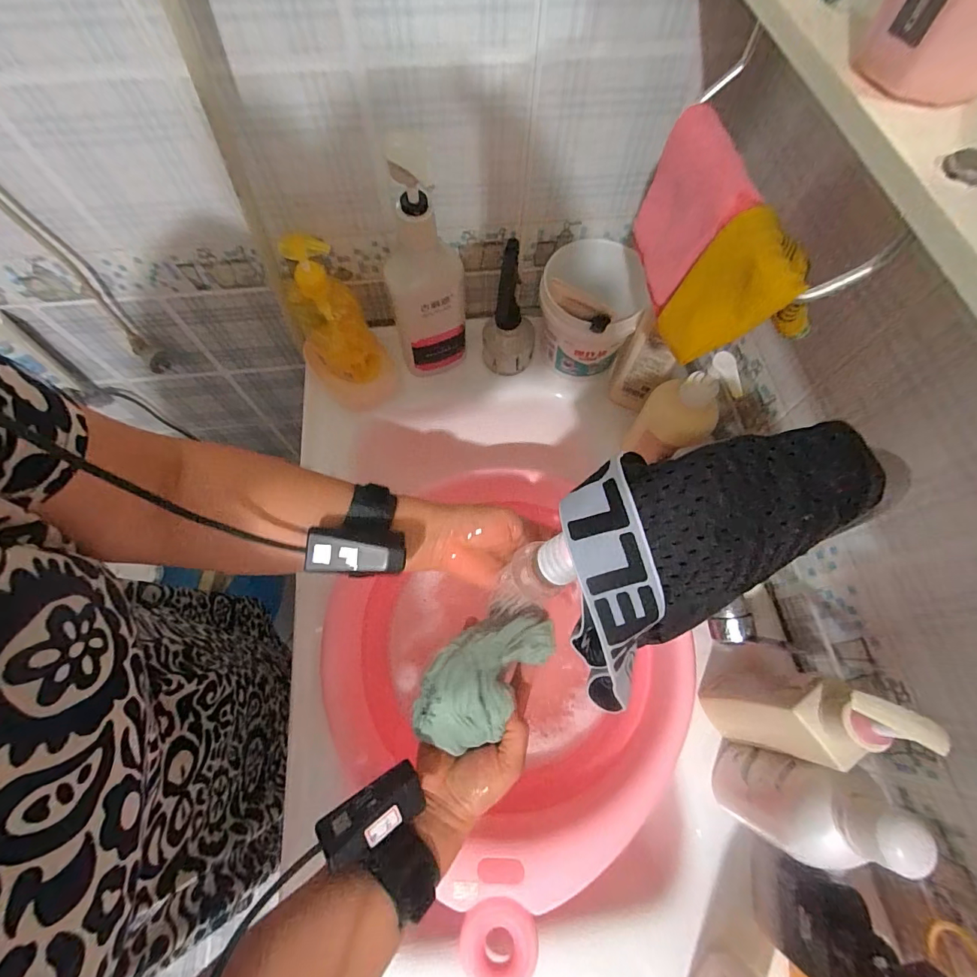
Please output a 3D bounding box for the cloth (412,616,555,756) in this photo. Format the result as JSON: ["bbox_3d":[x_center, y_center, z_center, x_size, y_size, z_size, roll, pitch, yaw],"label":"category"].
[{"bbox_3d":[-0.003,0.157,0.367,0.073,0.061,0.135,38,74,13],"label":"cloth"}]

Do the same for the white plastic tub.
[{"bbox_3d":[0.114,-0.210,0.525,0.106,0.123,0.134,7,69,3],"label":"white plastic tub"}]

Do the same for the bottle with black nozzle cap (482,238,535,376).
[{"bbox_3d":[0.029,-0.205,0.527,0.059,0.143,0.067,42,74,14],"label":"bottle with black nozzle cap"}]

